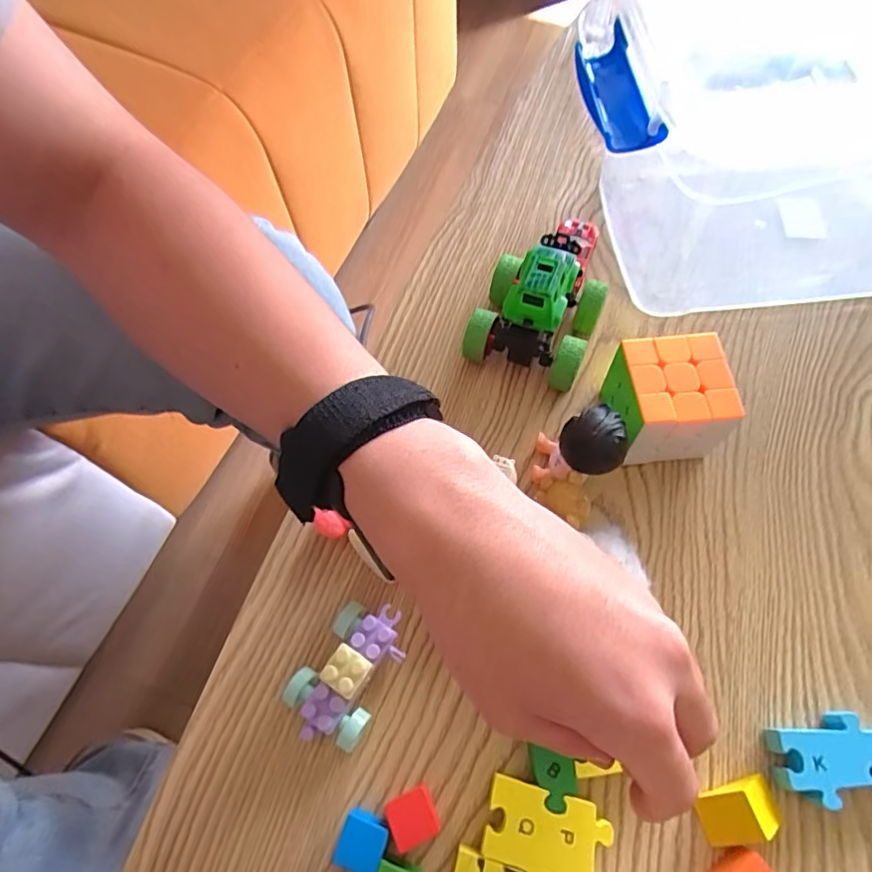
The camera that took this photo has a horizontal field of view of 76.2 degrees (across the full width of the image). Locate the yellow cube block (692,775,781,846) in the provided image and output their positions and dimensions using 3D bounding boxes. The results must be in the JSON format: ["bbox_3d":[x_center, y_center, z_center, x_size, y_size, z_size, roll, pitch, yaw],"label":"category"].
[{"bbox_3d":[0.143,0.176,0.261,0.036,0.017,0.022,-13,64,-4],"label":"yellow cube block"}]

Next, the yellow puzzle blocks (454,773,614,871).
[{"bbox_3d":[0.043,0.196,0.256,0.061,0.016,0.061,17,66,10],"label":"yellow puzzle blocks"}]

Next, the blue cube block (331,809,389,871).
[{"bbox_3d":[-0.034,0.189,0.261,0.021,0.021,0.022,17,66,10],"label":"blue cube block"}]

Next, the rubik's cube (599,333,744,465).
[{"bbox_3d":[0.134,-0.019,0.333,0.061,0.061,0.054,-3,64,1],"label":"rubik's cube"}]

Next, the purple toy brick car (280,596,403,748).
[{"bbox_3d":[-0.046,0.120,0.288,0.043,0.034,0.069,26,68,14],"label":"purple toy brick car"}]

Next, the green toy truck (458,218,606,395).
[{"bbox_3d":[0.069,-0.090,0.361,0.074,0.073,0.087,21,67,12],"label":"green toy truck"}]

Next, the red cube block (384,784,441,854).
[{"bbox_3d":[-0.011,0.180,0.264,0.022,0.020,0.020,-24,65,-9],"label":"red cube block"}]

